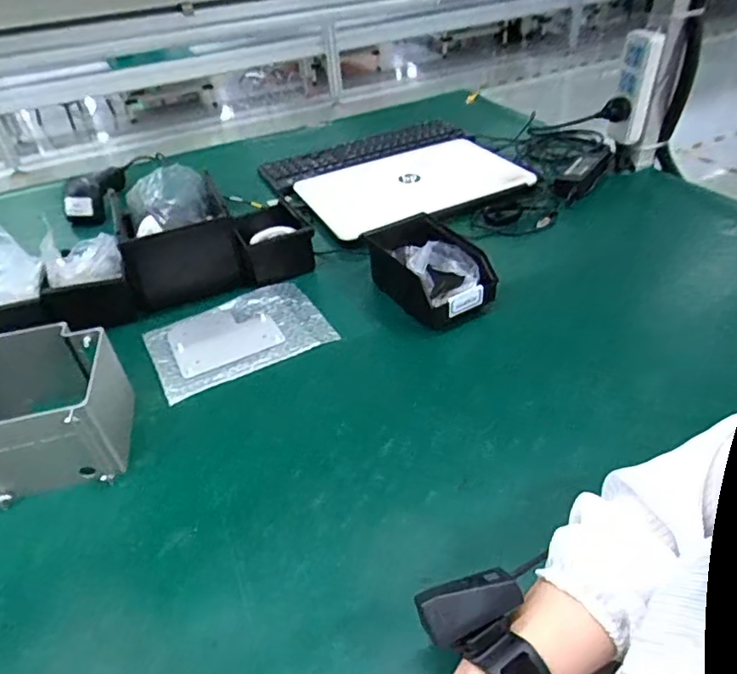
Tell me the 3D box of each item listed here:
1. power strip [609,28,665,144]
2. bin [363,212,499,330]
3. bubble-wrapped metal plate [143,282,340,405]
[{"bbox_3d":[0.468,-0.435,0.983,0.060,0.171,0.041,13,42,21],"label":"power strip"},{"bbox_3d":[0.076,-0.098,0.765,0.117,0.070,0.198,-21,41,-18],"label":"bin"},{"bbox_3d":[-0.171,-0.005,0.734,0.219,0.006,0.152,-22,42,-19],"label":"bubble-wrapped metal plate"}]

